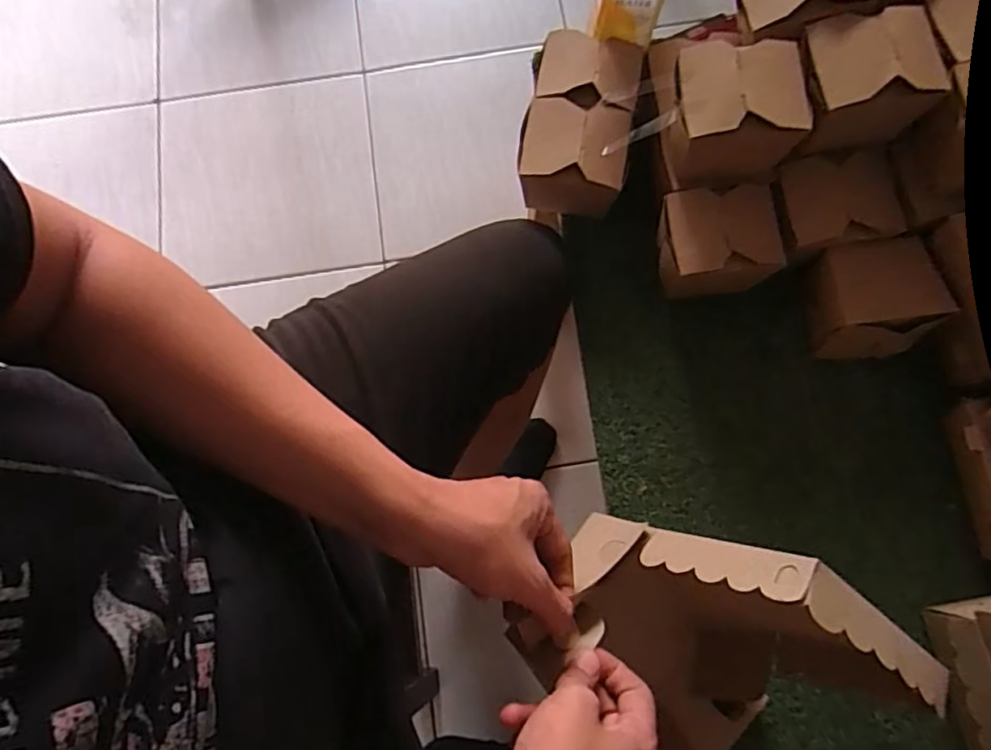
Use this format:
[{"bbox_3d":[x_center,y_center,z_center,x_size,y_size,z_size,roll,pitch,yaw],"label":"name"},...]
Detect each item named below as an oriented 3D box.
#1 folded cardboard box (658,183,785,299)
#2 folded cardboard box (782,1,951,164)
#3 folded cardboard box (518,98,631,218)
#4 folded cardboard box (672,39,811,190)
[{"bbox_3d":[0.208,-0.124,0.605,0.104,0.073,0.085,-5,76,0],"label":"folded cardboard box"},{"bbox_3d":[0.311,-0.249,0.552,0.105,0.088,0.085,-11,76,-1],"label":"folded cardboard box"},{"bbox_3d":[0.076,-0.209,0.626,0.098,0.093,0.074,14,77,5],"label":"folded cardboard box"},{"bbox_3d":[0.202,-0.227,0.552,0.104,0.101,0.089,-2,76,1],"label":"folded cardboard box"}]

